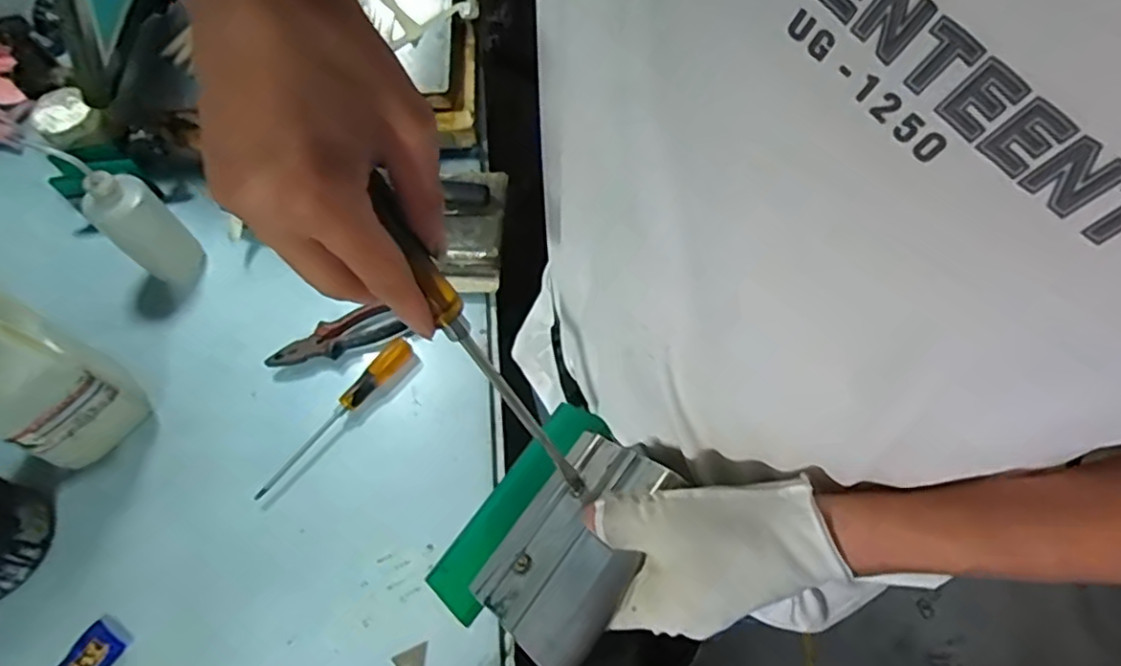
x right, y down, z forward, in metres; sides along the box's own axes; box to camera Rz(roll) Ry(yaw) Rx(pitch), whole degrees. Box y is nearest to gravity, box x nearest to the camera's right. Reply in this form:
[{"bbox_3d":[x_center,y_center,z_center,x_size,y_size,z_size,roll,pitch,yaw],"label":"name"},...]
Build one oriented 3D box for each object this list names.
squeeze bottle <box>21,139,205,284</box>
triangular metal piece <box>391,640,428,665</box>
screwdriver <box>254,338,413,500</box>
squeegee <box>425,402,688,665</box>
[{"bbox_3d":[-0.546,-0.153,0.787,0.093,0.198,0.076,37,69,19],"label":"squeeze bottle"},{"bbox_3d":[-0.147,0.340,0.640,0.035,0.004,0.043,-39,68,-19],"label":"triangular metal piece"},{"bbox_3d":[-0.273,0.096,0.745,0.027,0.034,0.237,38,71,19],"label":"screwdriver"},{"bbox_3d":[0.000,0.120,0.387,0.130,0.029,0.143,8,57,52],"label":"squeegee"}]

